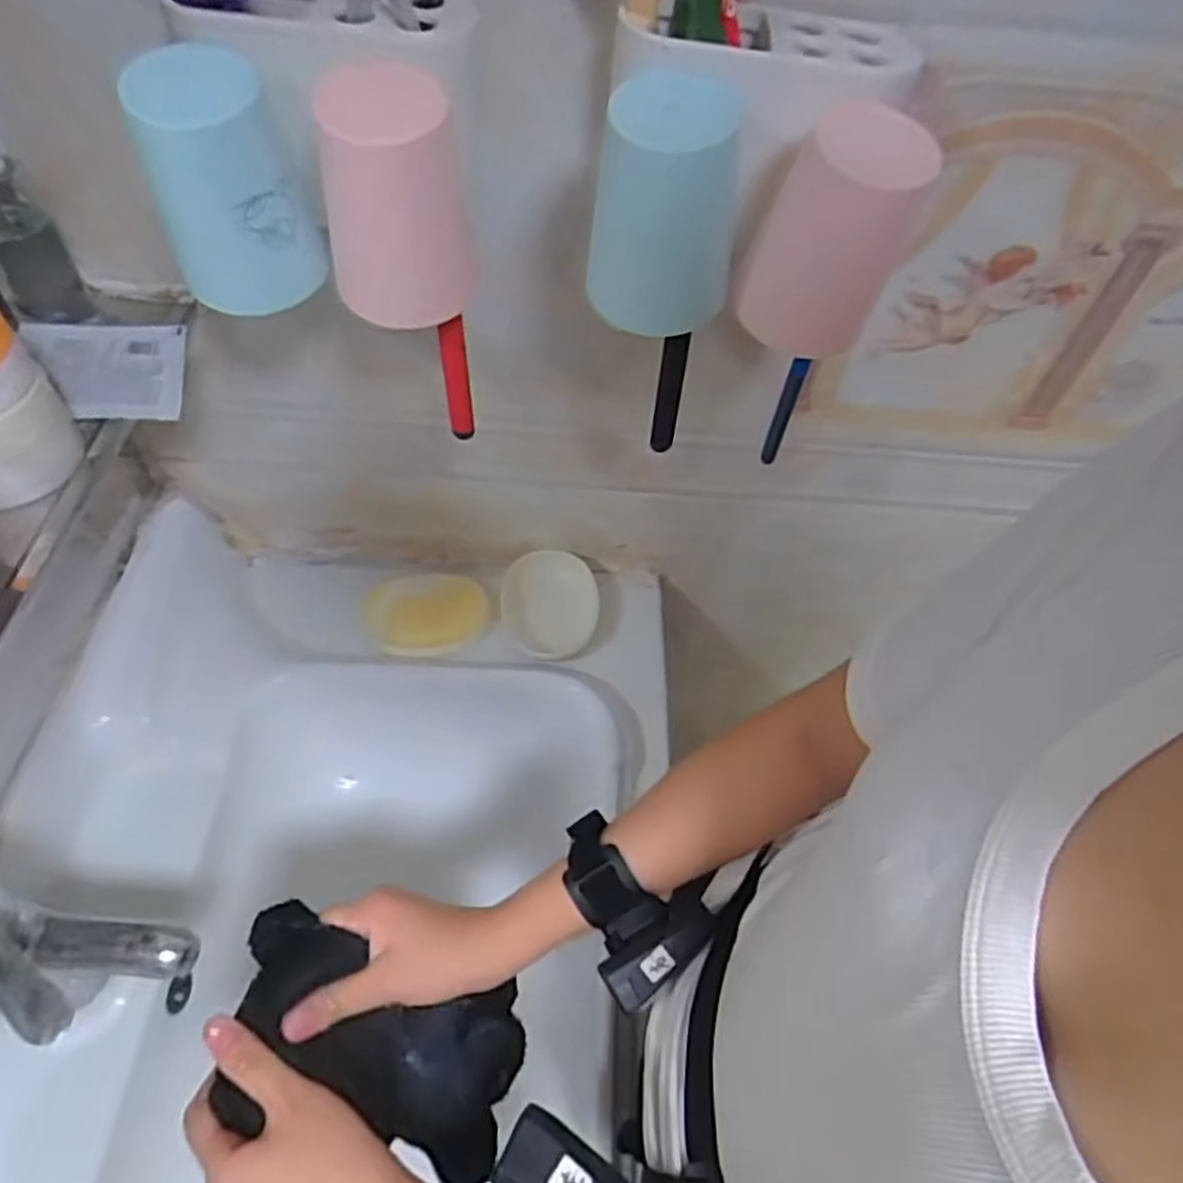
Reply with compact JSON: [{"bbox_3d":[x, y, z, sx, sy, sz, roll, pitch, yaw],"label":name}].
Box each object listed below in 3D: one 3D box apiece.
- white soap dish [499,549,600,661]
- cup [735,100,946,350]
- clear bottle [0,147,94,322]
[{"bbox_3d":[-0.040,0.007,0.765,0.091,0.027,0.117,6,53,-1],"label":"white soap dish"},{"bbox_3d":[0.126,-0.179,0.406,0.063,0.102,0.073,25,55,13],"label":"cup"},{"bbox_3d":[-0.360,-0.229,0.480,0.045,0.115,0.054,-30,62,-24],"label":"clear bottle"}]

